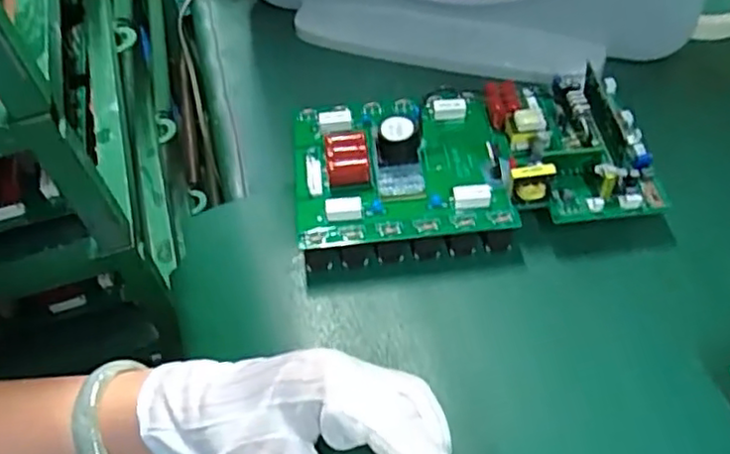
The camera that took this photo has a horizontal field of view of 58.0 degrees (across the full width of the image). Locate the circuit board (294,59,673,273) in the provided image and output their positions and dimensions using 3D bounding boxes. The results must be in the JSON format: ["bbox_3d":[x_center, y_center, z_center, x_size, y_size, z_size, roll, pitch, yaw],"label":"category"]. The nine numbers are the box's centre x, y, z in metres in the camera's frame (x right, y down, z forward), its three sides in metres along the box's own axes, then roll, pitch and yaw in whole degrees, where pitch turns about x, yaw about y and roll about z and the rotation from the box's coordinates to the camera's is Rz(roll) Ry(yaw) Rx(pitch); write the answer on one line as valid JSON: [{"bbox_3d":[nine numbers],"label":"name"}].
[{"bbox_3d":[0.068,-0.046,0.439,0.229,0.052,0.124,-7,52,1],"label":"circuit board"}]

